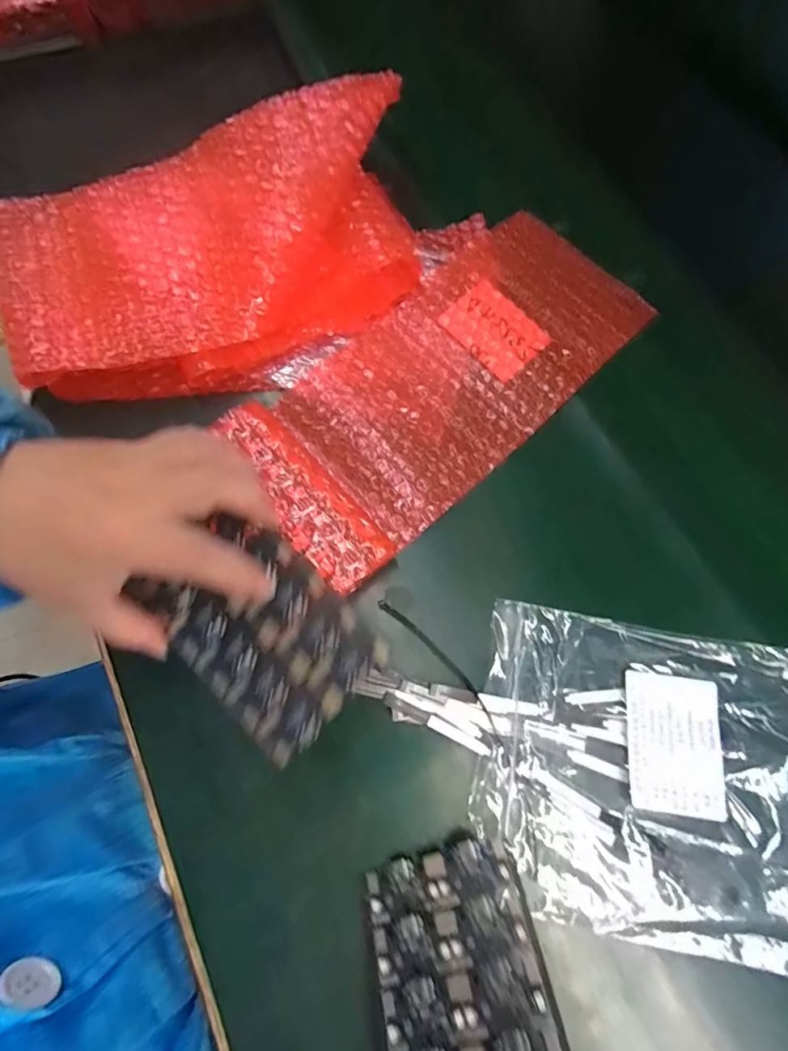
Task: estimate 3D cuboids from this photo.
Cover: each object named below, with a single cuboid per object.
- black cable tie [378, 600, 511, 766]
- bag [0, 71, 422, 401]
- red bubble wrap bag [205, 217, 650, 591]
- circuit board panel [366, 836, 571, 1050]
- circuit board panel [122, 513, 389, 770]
[{"bbox_3d":[0.031,0.084,0.286,0.013,0.008,0.113,-39,67,-9],"label":"black cable tie"},{"bbox_3d":[-0.128,-0.193,0.334,0.291,0.073,0.158,-14,71,-4],"label":"bag"},{"bbox_3d":[0.040,-0.107,0.350,0.318,0.023,0.139,-41,78,-15],"label":"red bubble wrap bag"},{"bbox_3d":[0.033,0.218,0.205,0.077,0.004,0.139,-21,50,9],"label":"circuit board panel"},{"bbox_3d":[-0.066,0.051,0.239,0.077,0.009,0.108,-45,83,1],"label":"circuit board panel"}]

